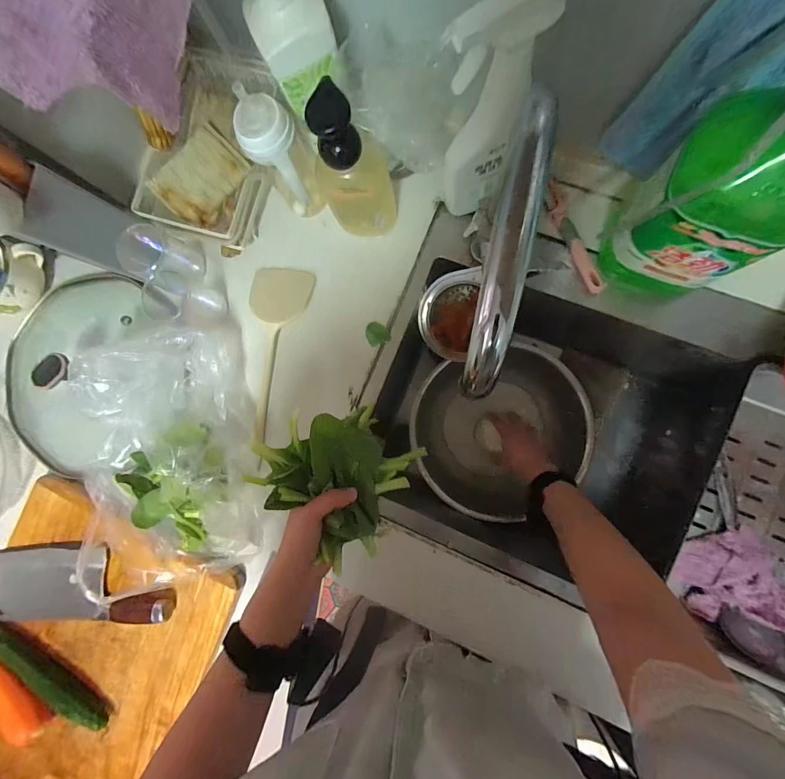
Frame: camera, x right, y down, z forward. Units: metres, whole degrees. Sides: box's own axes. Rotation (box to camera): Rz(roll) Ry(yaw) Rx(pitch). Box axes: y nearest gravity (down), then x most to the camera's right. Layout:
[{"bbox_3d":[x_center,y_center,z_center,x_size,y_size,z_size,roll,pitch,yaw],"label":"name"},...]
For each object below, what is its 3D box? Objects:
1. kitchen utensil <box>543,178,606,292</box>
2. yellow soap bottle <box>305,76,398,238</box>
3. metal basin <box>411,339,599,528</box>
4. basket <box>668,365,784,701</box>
[{"bbox_3d":[0.244,-0.206,0.497,0.028,0.027,0.159,-25,83,6],"label":"kitchen utensil"},{"bbox_3d":[-0.048,-0.255,0.441,0.089,0.196,0.078,-15,84,7],"label":"yellow soap bottle"},{"bbox_3d":[0.181,0.063,0.637,0.286,0.092,0.265,-1,86,8],"label":"metal basin"},{"bbox_3d":[0.498,0.183,0.472,0.169,0.068,0.377,16,89,9],"label":"basket"}]

